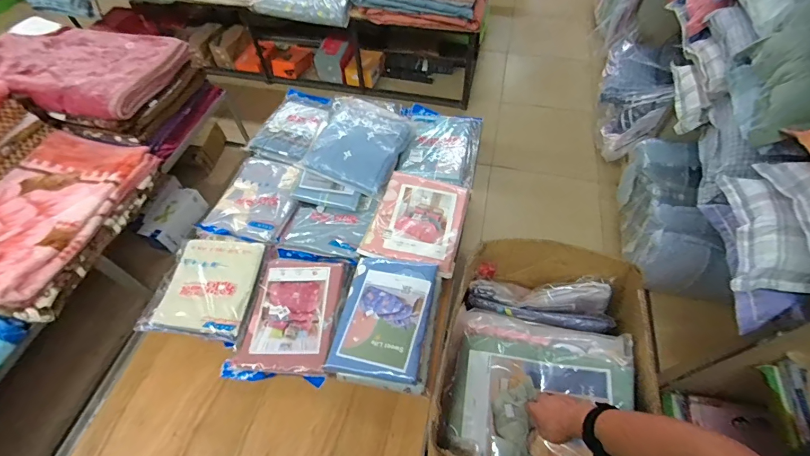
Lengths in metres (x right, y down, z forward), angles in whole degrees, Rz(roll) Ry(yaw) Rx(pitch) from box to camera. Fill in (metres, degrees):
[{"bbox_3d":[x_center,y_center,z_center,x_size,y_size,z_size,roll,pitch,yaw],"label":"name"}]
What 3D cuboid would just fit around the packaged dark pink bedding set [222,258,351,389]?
[{"bbox_3d":[-0.337,0.267,1.166,0.271,0.051,0.378,7,56,6],"label":"packaged dark pink bedding set"}]

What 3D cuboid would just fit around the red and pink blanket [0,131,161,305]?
[{"bbox_3d":[-1.234,-0.074,1.309,0.444,0.081,0.647,11,56,9],"label":"red and pink blanket"}]

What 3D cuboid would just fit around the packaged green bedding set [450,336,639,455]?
[{"bbox_3d":[0.265,0.350,0.742,0.326,0.057,0.249,8,56,7],"label":"packaged green bedding set"}]

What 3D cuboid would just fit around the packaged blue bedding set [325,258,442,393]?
[{"bbox_3d":[-0.050,0.259,1.118,0.270,0.049,0.357,9,56,8],"label":"packaged blue bedding set"}]

